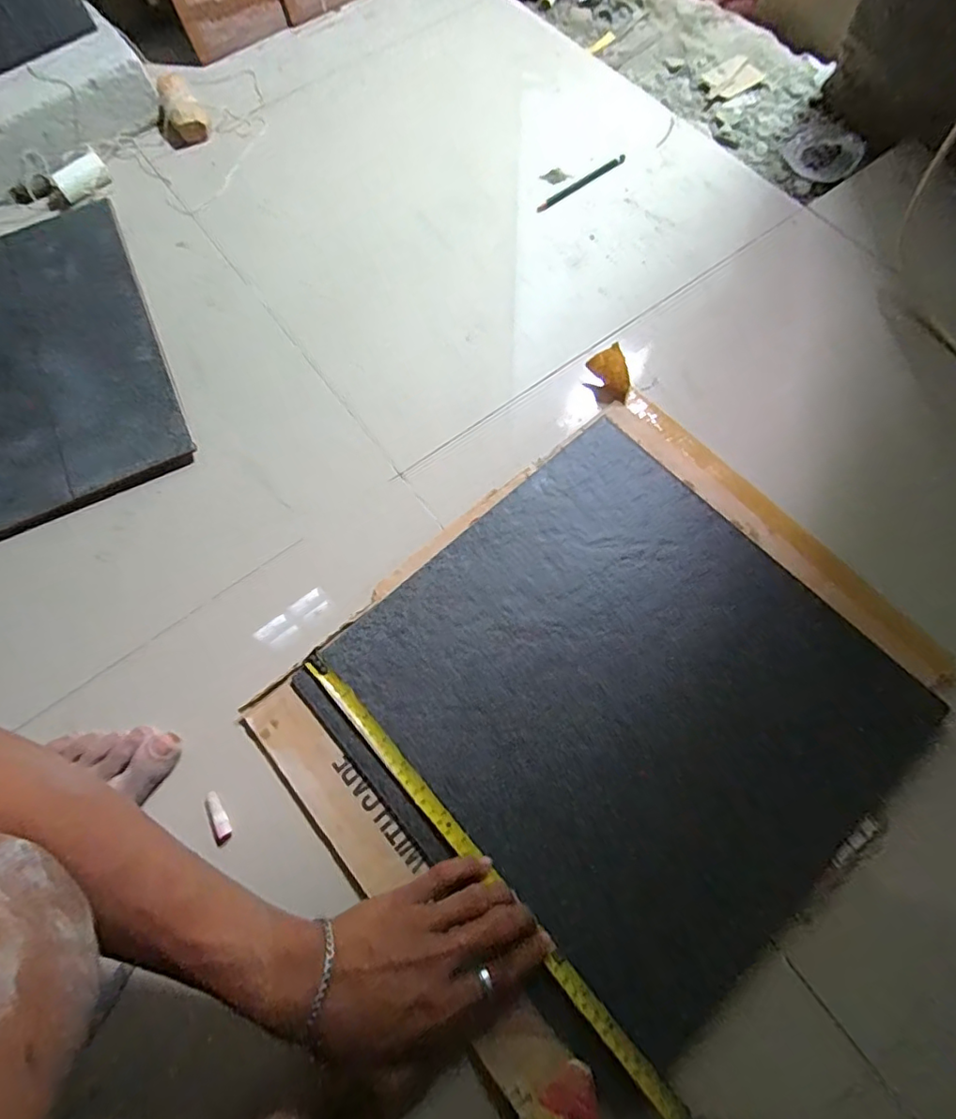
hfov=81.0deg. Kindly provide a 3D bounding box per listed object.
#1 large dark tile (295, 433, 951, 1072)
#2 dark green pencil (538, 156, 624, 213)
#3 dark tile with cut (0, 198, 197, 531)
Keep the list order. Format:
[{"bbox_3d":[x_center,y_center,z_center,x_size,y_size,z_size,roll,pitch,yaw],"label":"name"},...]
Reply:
[{"bbox_3d":[0.125,0.103,0.483,0.359,0.013,0.390,-42,73,-11],"label":"large dark tile"},{"bbox_3d":[0.131,-0.478,0.711,0.139,0.007,0.014,-34,74,-10],"label":"dark green pencil"},{"bbox_3d":[-0.573,-0.204,0.636,0.407,0.020,0.415,-25,74,-4],"label":"dark tile with cut"}]

